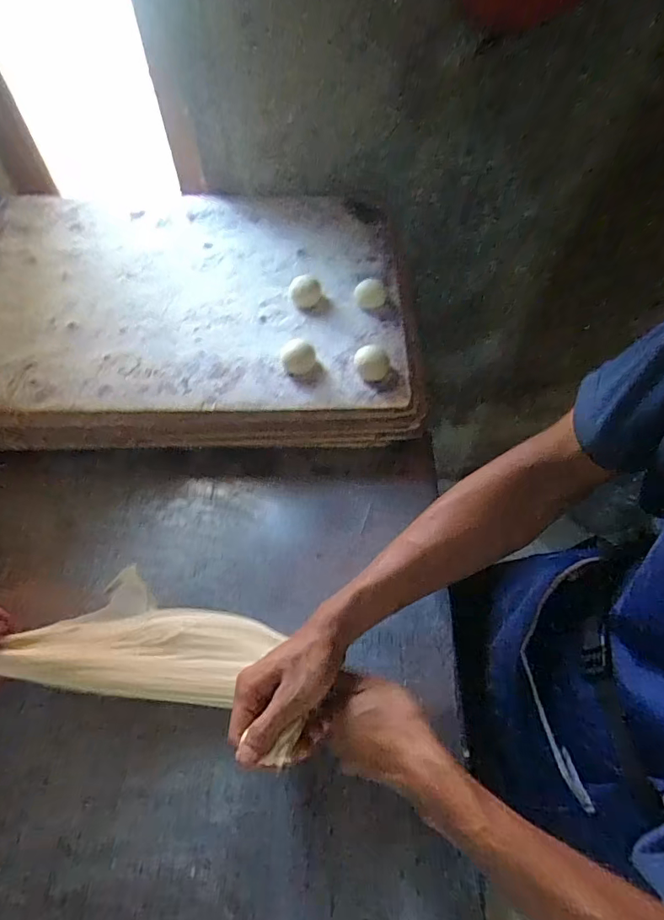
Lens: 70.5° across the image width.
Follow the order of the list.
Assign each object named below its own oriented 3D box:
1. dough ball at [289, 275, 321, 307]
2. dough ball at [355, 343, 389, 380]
[{"bbox_3d":[-0.034,-0.224,0.622,0.039,0.024,0.044,4,59,2],"label":"dough ball"},{"bbox_3d":[0.048,-0.116,0.560,0.041,0.022,0.040,0,59,0],"label":"dough ball"}]

